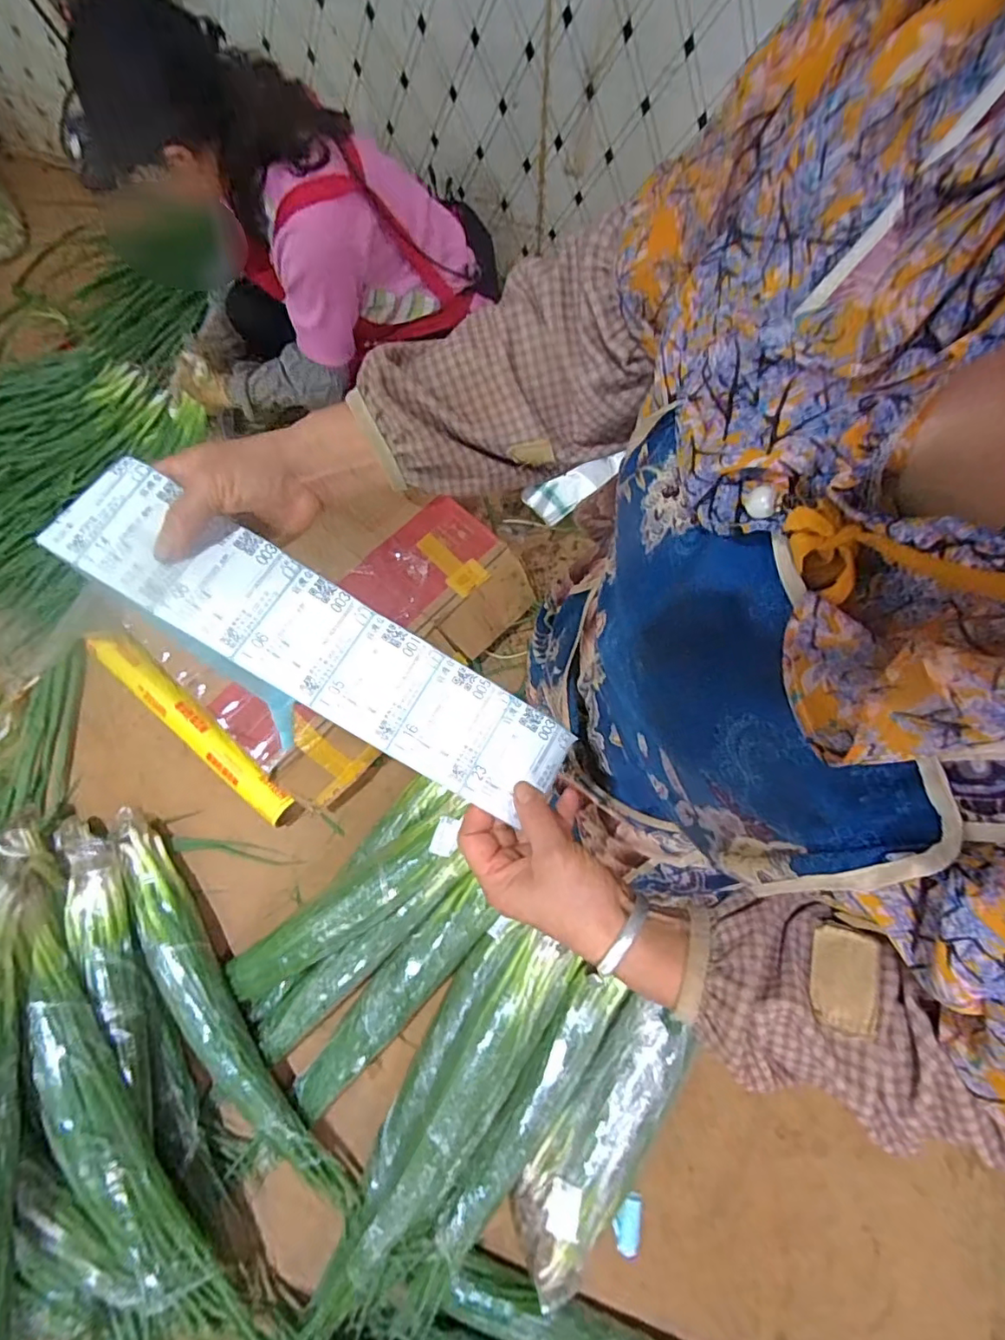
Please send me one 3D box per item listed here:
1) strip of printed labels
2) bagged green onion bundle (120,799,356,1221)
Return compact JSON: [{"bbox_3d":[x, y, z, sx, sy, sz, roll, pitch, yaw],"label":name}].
[{"bbox_3d":[-0.108,-0.015,0.345,0.323,0.010,0.072,33,73,-7],"label":"strip of printed labels"},{"bbox_3d":[-0.552,0.611,1.063,0.095,0.114,0.818,-37,77,-9],"label":"bagged green onion bundle"}]

